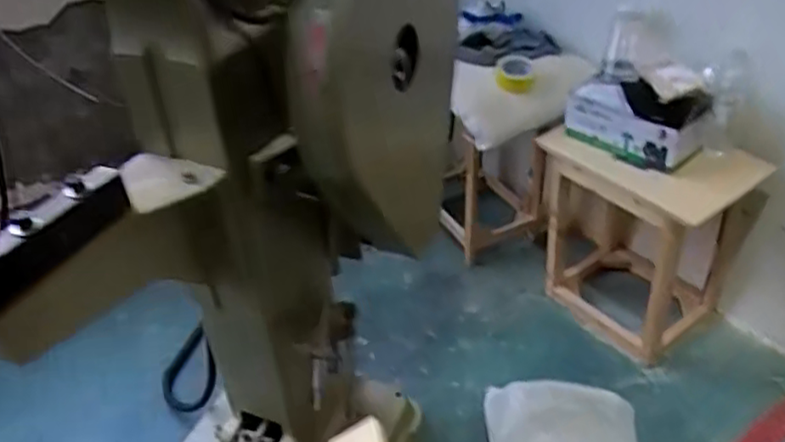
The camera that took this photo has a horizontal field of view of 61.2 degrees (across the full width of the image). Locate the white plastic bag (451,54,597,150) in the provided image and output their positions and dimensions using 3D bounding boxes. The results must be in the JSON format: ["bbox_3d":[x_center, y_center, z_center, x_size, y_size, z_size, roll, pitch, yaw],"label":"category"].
[{"bbox_3d":[0.328,-0.309,1.737,0.361,0.230,0.117,-14,37,-12],"label":"white plastic bag"}]

